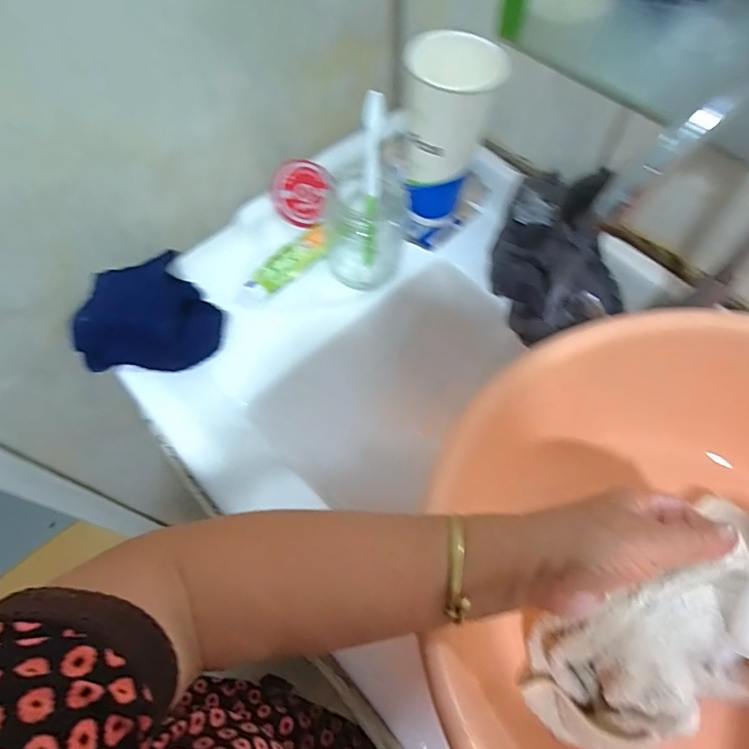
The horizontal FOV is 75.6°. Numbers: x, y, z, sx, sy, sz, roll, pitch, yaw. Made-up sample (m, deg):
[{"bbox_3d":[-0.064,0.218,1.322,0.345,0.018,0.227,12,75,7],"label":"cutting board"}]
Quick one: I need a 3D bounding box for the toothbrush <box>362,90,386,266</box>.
[{"bbox_3d":[-0.003,-0.175,0.452,0.016,0.153,0.015,7,39,5],"label":"toothbrush"}]

